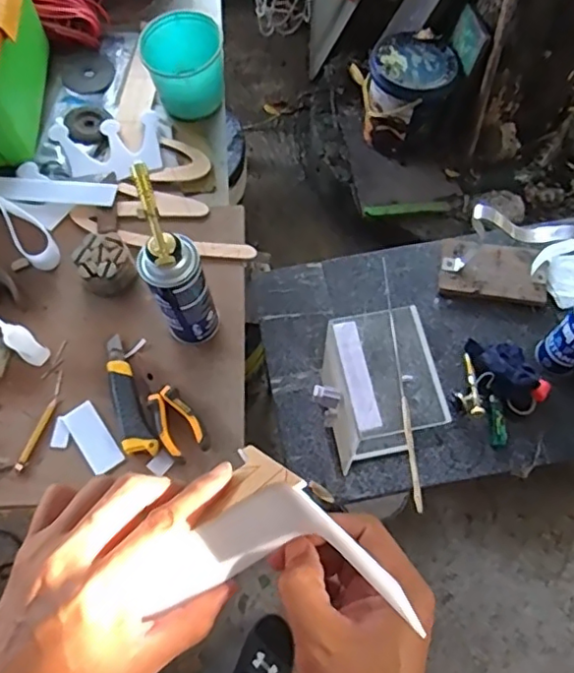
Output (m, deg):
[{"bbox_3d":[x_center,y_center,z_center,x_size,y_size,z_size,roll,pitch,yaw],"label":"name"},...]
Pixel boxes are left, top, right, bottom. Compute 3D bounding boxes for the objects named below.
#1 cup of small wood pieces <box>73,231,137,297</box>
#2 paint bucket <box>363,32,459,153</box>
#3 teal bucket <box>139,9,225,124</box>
[{"bbox_3d":[-0.248,-0.101,0.801,0.071,0.046,0.075,0,66,1],"label":"cup of small wood pieces"},{"bbox_3d":[0.318,-0.649,1.606,0.220,0.232,0.206,-1,68,2],"label":"paint bucket"},{"bbox_3d":[-0.159,-0.420,0.926,0.121,0.104,0.131,-10,66,-3],"label":"teal bucket"}]

